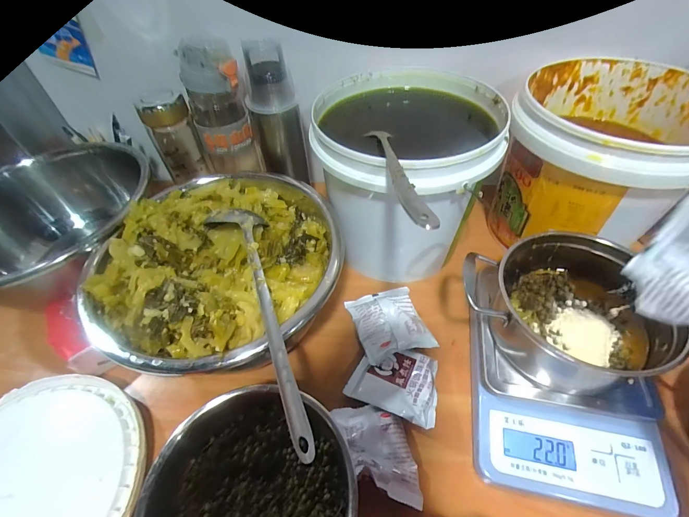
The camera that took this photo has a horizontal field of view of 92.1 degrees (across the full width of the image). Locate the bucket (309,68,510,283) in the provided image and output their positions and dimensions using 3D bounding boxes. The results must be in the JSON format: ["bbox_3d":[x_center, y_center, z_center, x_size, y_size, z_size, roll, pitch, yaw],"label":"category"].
[{"bbox_3d":[0.072,-0.105,0.425,0.205,0.181,0.219,-2,50,2],"label":"bucket"}]

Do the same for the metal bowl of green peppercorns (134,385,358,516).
[{"bbox_3d":[-0.070,0.195,0.268,0.150,0.082,0.158,-2,50,2],"label":"metal bowl of green peppercorns"}]

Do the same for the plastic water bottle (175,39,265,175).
[{"bbox_3d":[-0.171,-0.196,0.472,0.078,0.189,0.066,-25,53,-17],"label":"plastic water bottle"}]

